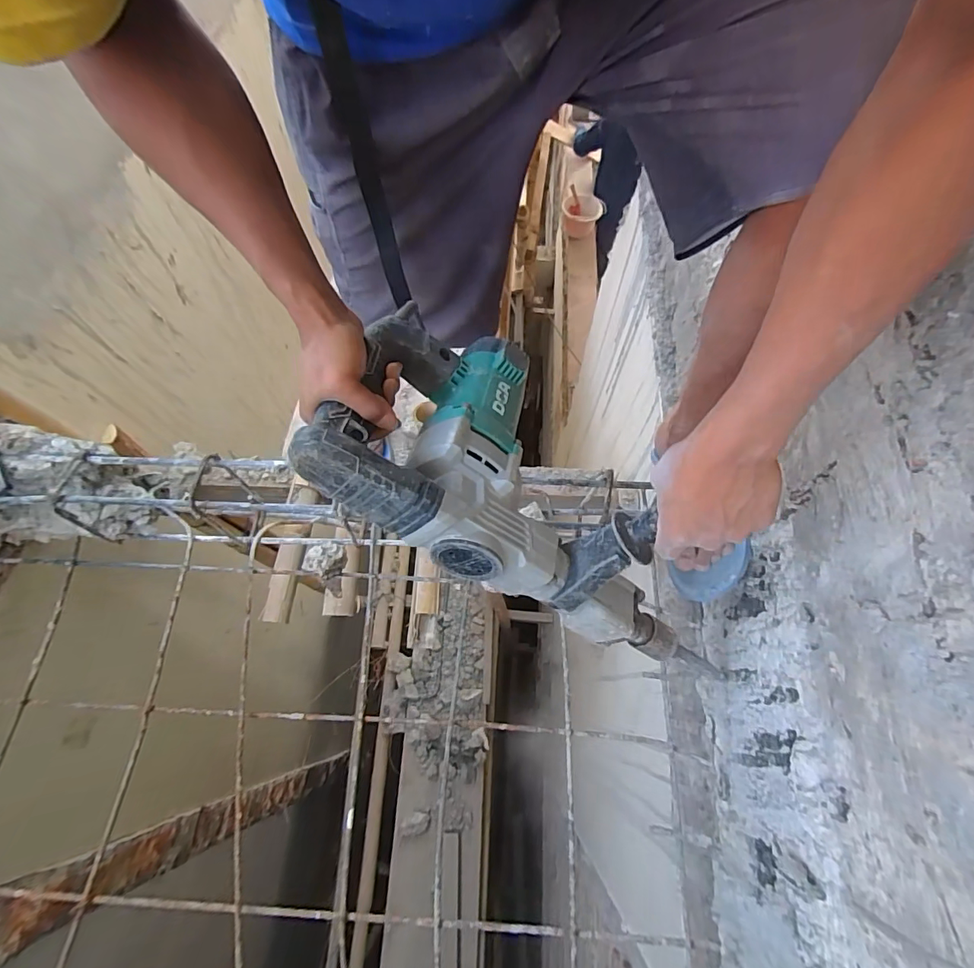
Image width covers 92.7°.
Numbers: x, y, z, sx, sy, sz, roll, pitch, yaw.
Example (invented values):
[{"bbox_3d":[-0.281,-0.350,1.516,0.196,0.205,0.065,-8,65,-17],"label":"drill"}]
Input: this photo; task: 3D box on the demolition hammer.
[{"bbox_3d":[0.059,-0.011,0.459,0.415,0.118,0.230,32,55,-20],"label":"demolition hammer"}]

